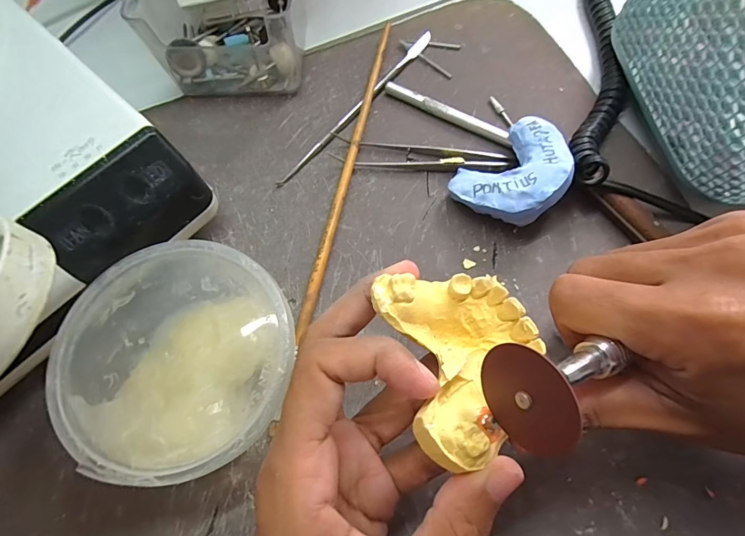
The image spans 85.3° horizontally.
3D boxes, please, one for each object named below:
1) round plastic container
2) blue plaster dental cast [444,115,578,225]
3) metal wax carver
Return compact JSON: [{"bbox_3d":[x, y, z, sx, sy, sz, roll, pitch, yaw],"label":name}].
[{"bbox_3d":[-0.089,0.043,0.196,0.098,0.044,0.099,0,70,0],"label":"round plastic container"},{"bbox_3d":[0.083,-0.051,0.235,0.065,0.035,0.051,-37,74,-13],"label":"blue plaster dental cast"},{"bbox_3d":[-0.008,-0.110,0.272,0.008,0.008,0.158,37,74,12],"label":"metal wax carver"}]

